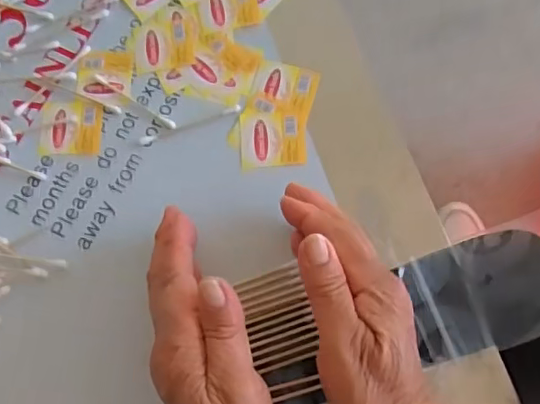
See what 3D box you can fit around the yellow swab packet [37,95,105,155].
[{"bbox_3d":[-0.138,-0.054,0.401,0.042,0.004,0.044,1,72,3],"label":"yellow swab packet"}]

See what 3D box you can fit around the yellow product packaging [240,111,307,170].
[{"bbox_3d":[0.002,-0.042,0.388,0.043,0.004,0.040,-2,72,2],"label":"yellow product packaging"}]

